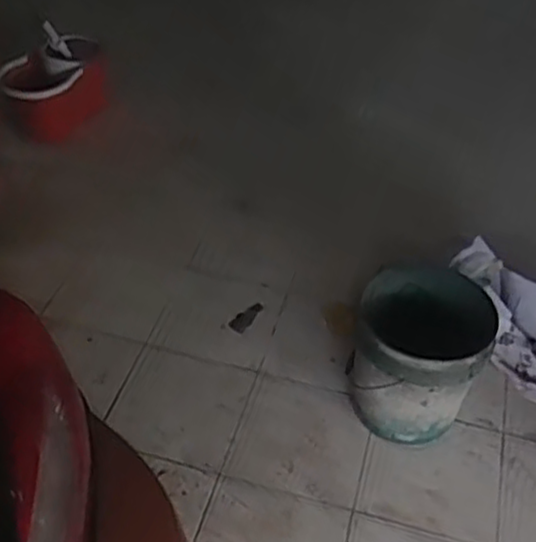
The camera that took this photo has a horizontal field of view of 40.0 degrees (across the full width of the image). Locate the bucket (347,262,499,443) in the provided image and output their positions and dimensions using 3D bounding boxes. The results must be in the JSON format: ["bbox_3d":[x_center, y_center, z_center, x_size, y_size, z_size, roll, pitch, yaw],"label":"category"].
[{"bbox_3d":[0.370,0.211,1.839,0.301,0.358,0.365,15,44,12],"label":"bucket"}]

